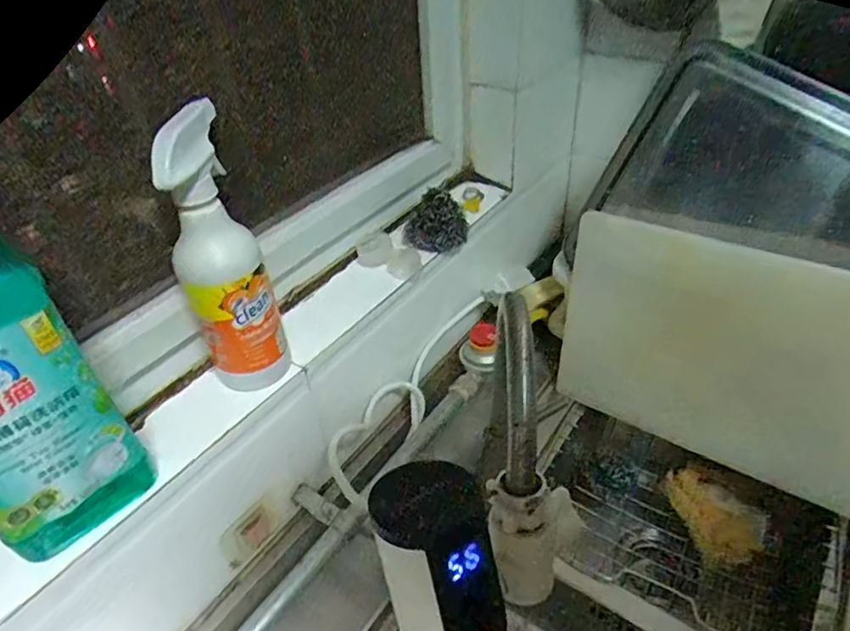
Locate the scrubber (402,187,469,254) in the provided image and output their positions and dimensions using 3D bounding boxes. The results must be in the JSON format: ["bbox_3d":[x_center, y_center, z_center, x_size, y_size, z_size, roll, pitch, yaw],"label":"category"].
[{"bbox_3d":[0.012,-0.109,0.630,0.067,0.062,0.044,2,41,7],"label":"scrubber"}]

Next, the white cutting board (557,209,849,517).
[{"bbox_3d":[0.340,0.055,0.590,0.387,0.266,0.020,19,41,25],"label":"white cutting board"}]

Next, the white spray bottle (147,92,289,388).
[{"bbox_3d":[-0.161,-0.038,0.442,0.063,0.226,0.063,-21,43,-19],"label":"white spray bottle"}]

